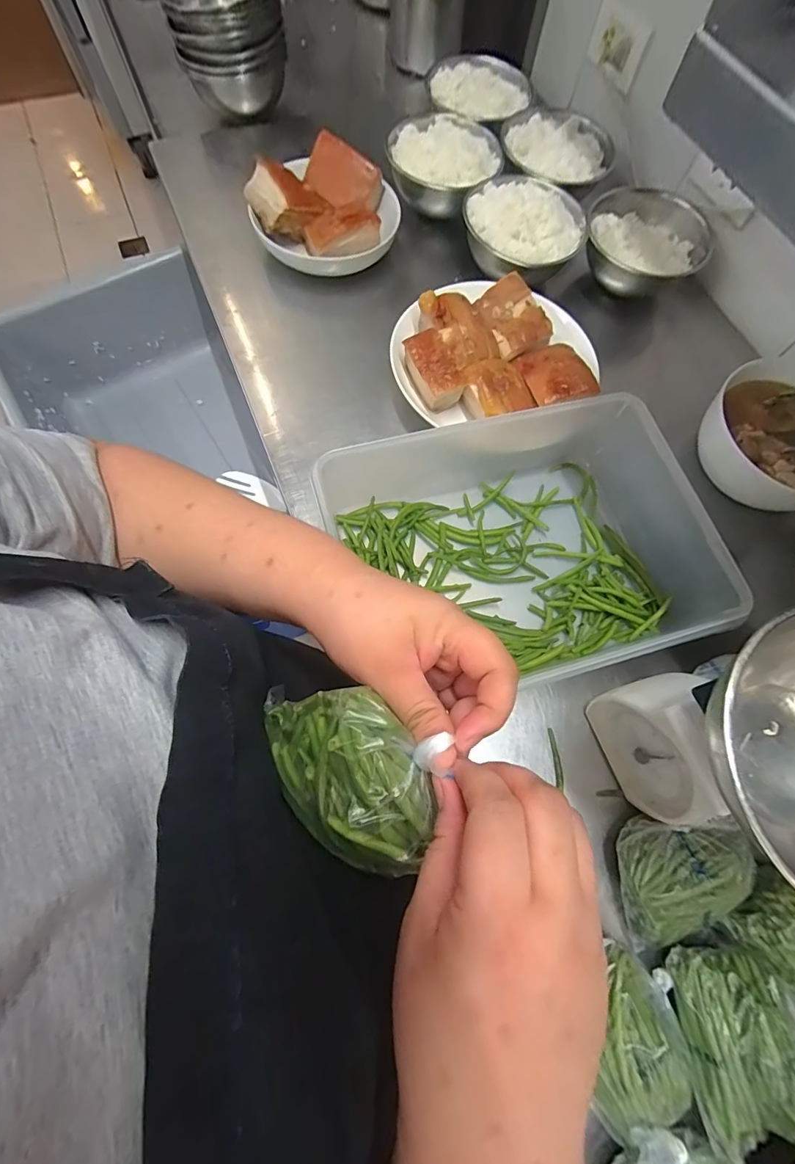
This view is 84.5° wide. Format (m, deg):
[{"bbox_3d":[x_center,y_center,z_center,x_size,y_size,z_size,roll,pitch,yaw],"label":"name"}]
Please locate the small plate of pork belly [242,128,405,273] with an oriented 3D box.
[{"bbox_3d":[-0.102,-0.520,0.616,0.197,0.099,0.177,-18,73,-9],"label":"small plate of pork belly"}]

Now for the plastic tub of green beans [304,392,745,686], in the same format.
[{"bbox_3d":[0.134,-0.043,0.460,0.366,0.110,0.231,-15,72,-8],"label":"plastic tub of green beans"}]

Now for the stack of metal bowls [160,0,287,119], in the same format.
[{"bbox_3d":[-0.264,-0.839,0.694,0.158,0.138,0.147,-19,73,-9],"label":"stack of metal bowls"}]

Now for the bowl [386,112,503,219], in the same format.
[{"bbox_3d":[0.066,-0.609,0.659,0.157,0.082,0.146,1,71,-2],"label":"bowl"}]

